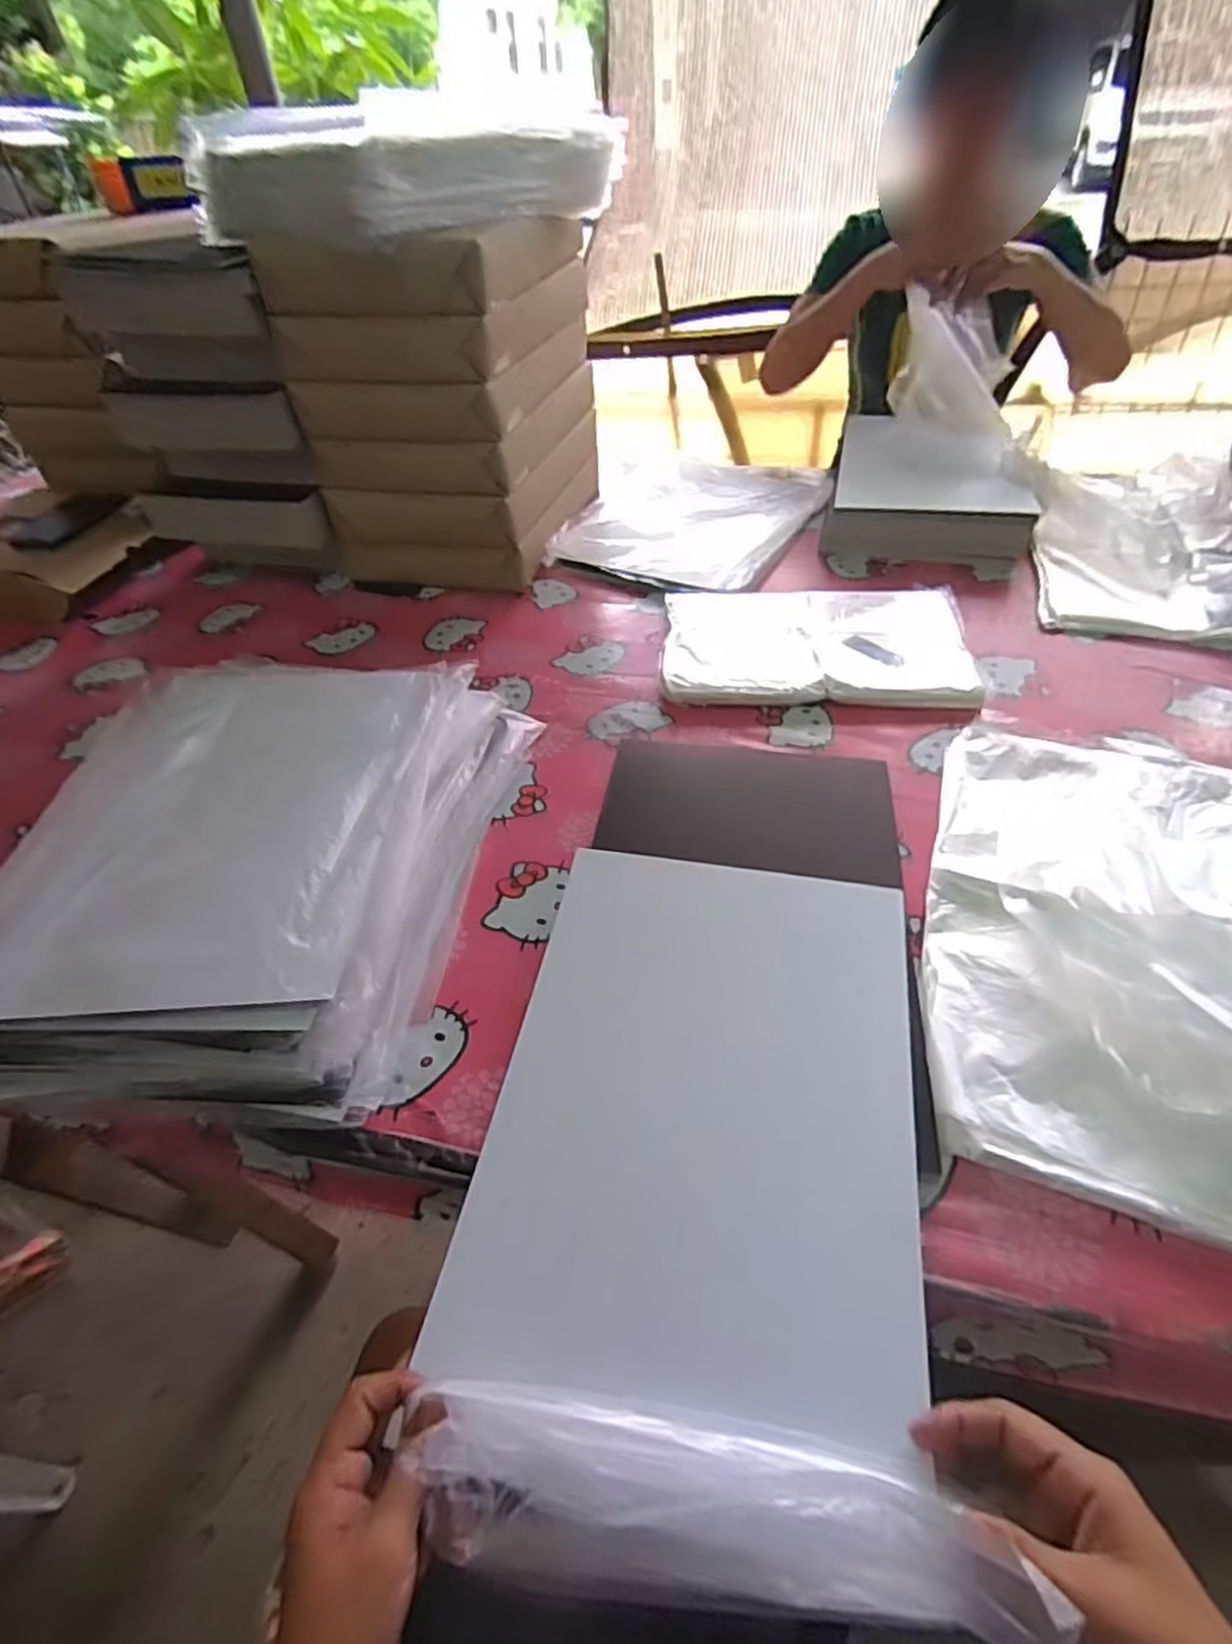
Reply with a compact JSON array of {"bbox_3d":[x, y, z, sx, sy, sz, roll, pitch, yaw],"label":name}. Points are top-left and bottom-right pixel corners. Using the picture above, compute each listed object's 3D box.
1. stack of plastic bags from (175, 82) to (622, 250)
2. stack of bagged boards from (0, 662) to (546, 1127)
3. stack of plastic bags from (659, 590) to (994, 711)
[{"bbox_3d":[-0.227,-0.758,0.848,0.339,0.102,0.409,23,50,25],"label":"stack of plastic bags"},{"bbox_3d":[-0.278,0.011,0.599,0.336,0.095,0.414,1,44,5],"label":"stack of bagged boards"},{"bbox_3d":[0.221,-0.200,0.822,0.324,0.036,0.213,4,45,7],"label":"stack of plastic bags"}]

